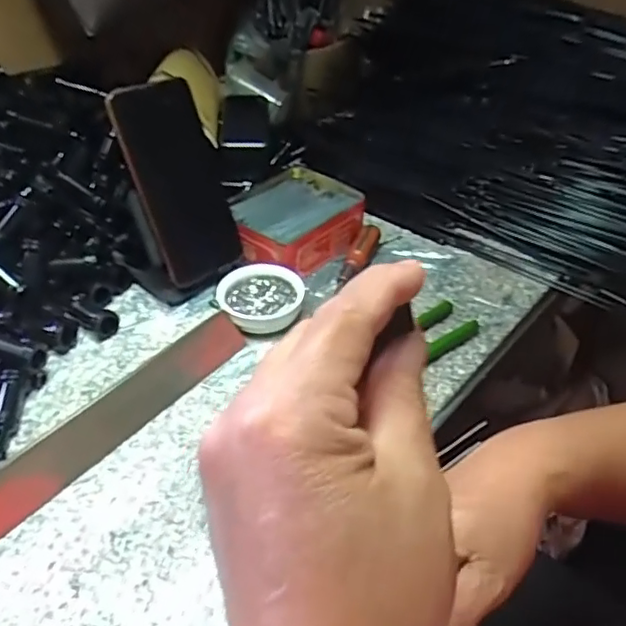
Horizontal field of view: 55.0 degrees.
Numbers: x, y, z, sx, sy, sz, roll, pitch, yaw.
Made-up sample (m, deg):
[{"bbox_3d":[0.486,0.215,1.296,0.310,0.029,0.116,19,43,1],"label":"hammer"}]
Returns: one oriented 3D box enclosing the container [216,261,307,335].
[{"bbox_3d":[-0.046,-0.011,0.523,0.073,0.027,0.073,0,41,0],"label":"container"}]

